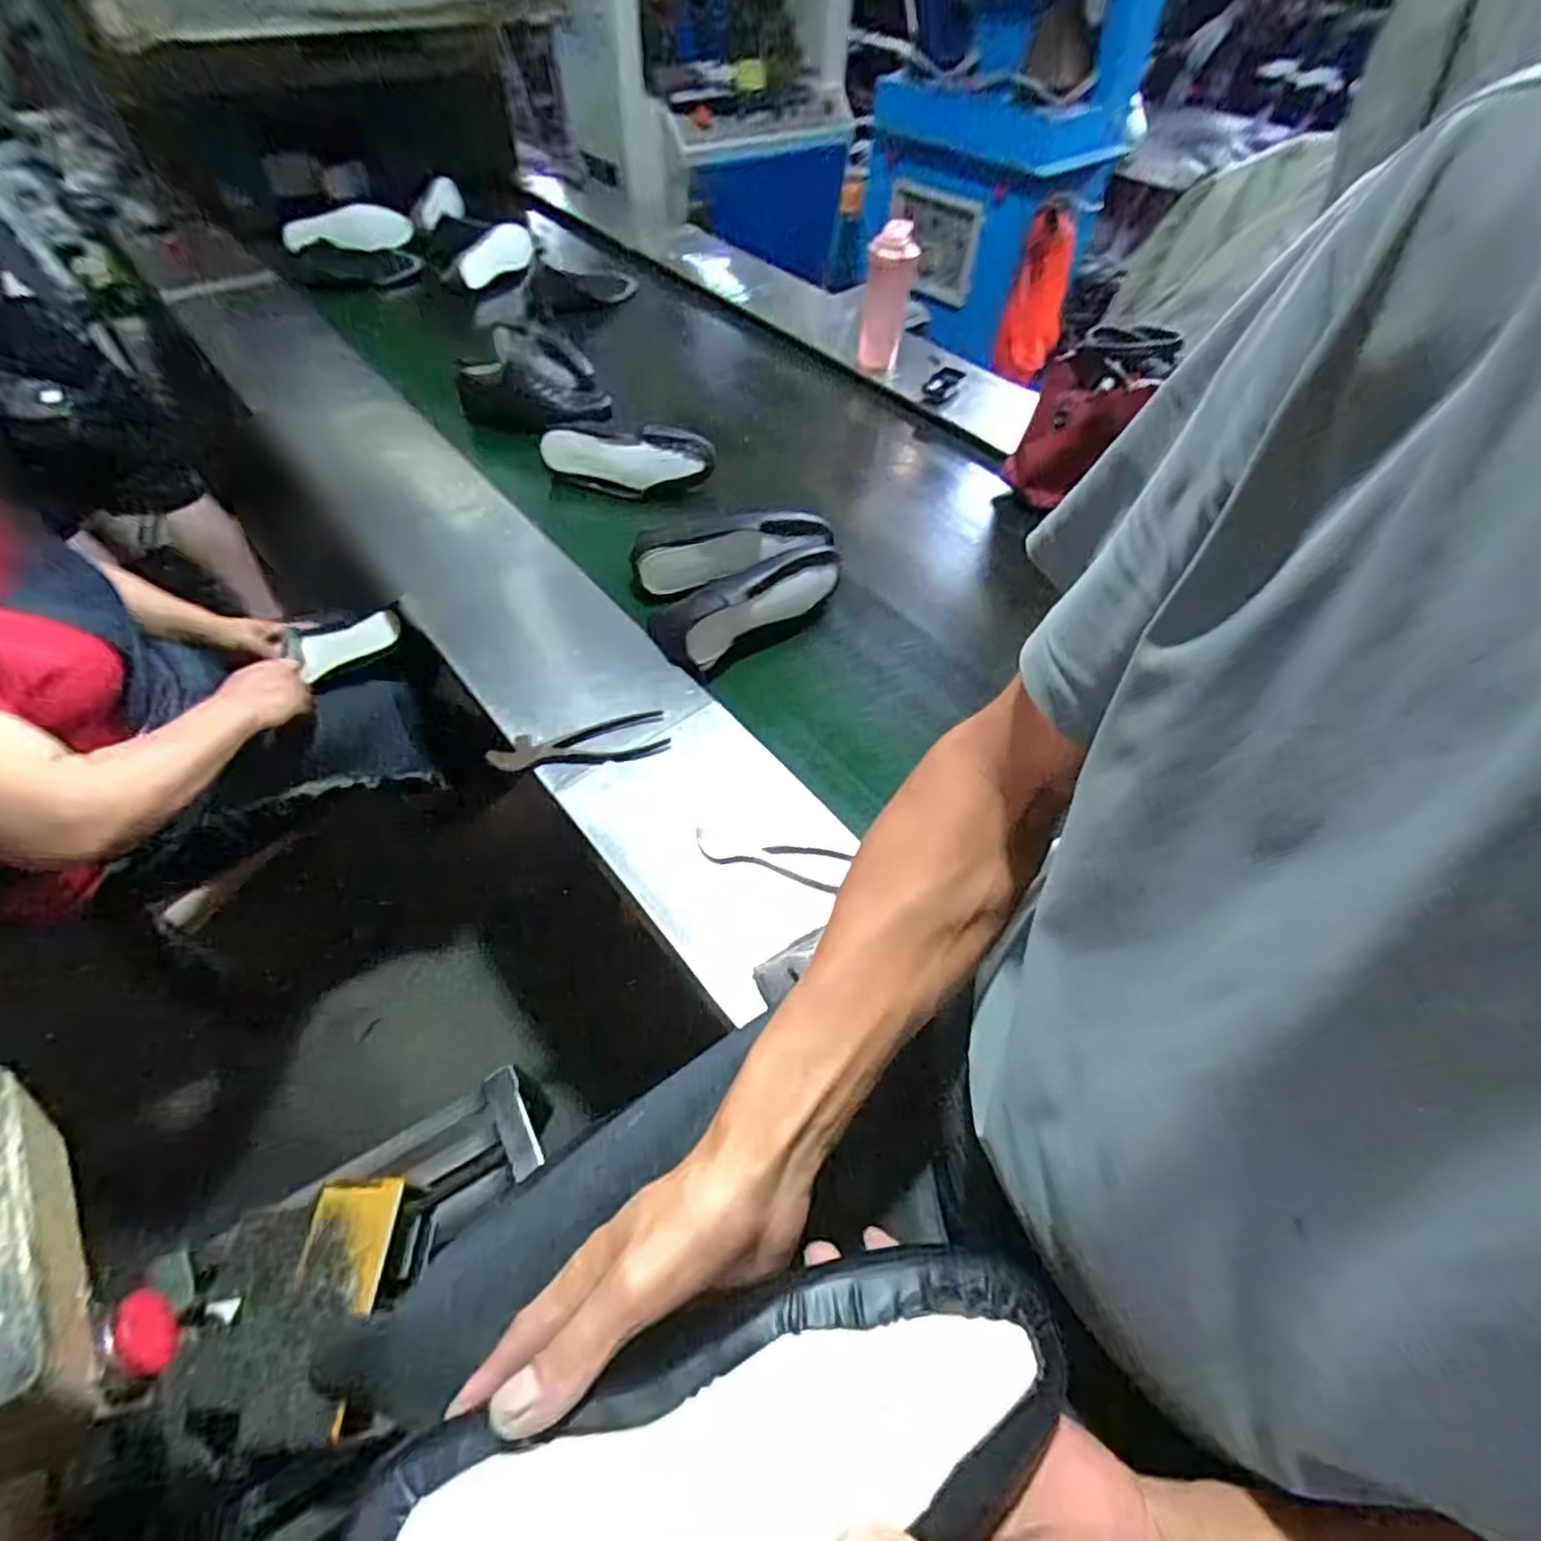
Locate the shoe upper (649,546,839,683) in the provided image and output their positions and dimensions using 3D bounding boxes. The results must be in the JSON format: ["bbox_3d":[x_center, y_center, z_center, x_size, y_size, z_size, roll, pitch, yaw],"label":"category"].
[{"bbox_3d":[-0.024,-0.227,0.921,0.272,0.086,0.100,-32,60,-24],"label":"shoe upper"}]

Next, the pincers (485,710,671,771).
[{"bbox_3d":[-0.212,-0.030,0.786,0.190,0.016,0.058,-12,54,-12],"label":"pincers"}]

